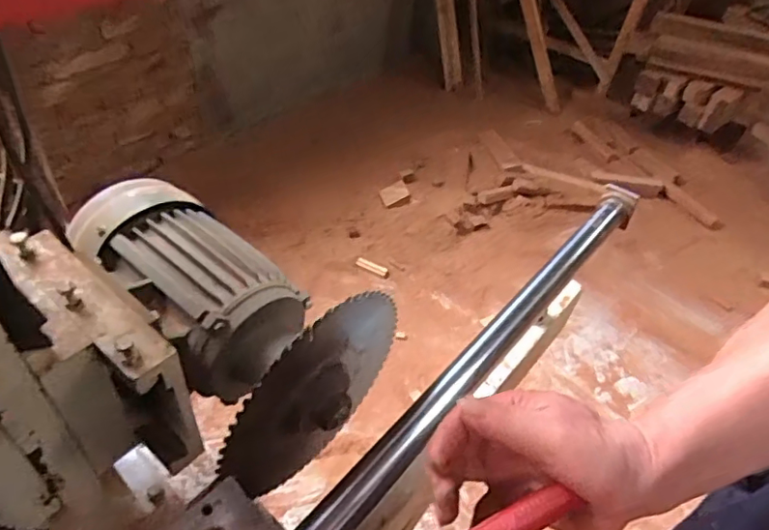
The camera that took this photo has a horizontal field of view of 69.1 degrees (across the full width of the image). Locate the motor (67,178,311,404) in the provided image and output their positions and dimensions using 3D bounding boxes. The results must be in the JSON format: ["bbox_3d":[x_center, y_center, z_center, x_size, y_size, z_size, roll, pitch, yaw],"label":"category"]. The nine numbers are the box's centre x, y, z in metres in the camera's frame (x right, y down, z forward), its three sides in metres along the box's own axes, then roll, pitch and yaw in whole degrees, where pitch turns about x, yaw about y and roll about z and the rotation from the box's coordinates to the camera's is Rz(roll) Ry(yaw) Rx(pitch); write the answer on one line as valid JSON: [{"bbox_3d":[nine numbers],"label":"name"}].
[{"bbox_3d":[-0.208,0.022,0.614,0.271,0.123,0.147,35,51,25],"label":"motor"}]

